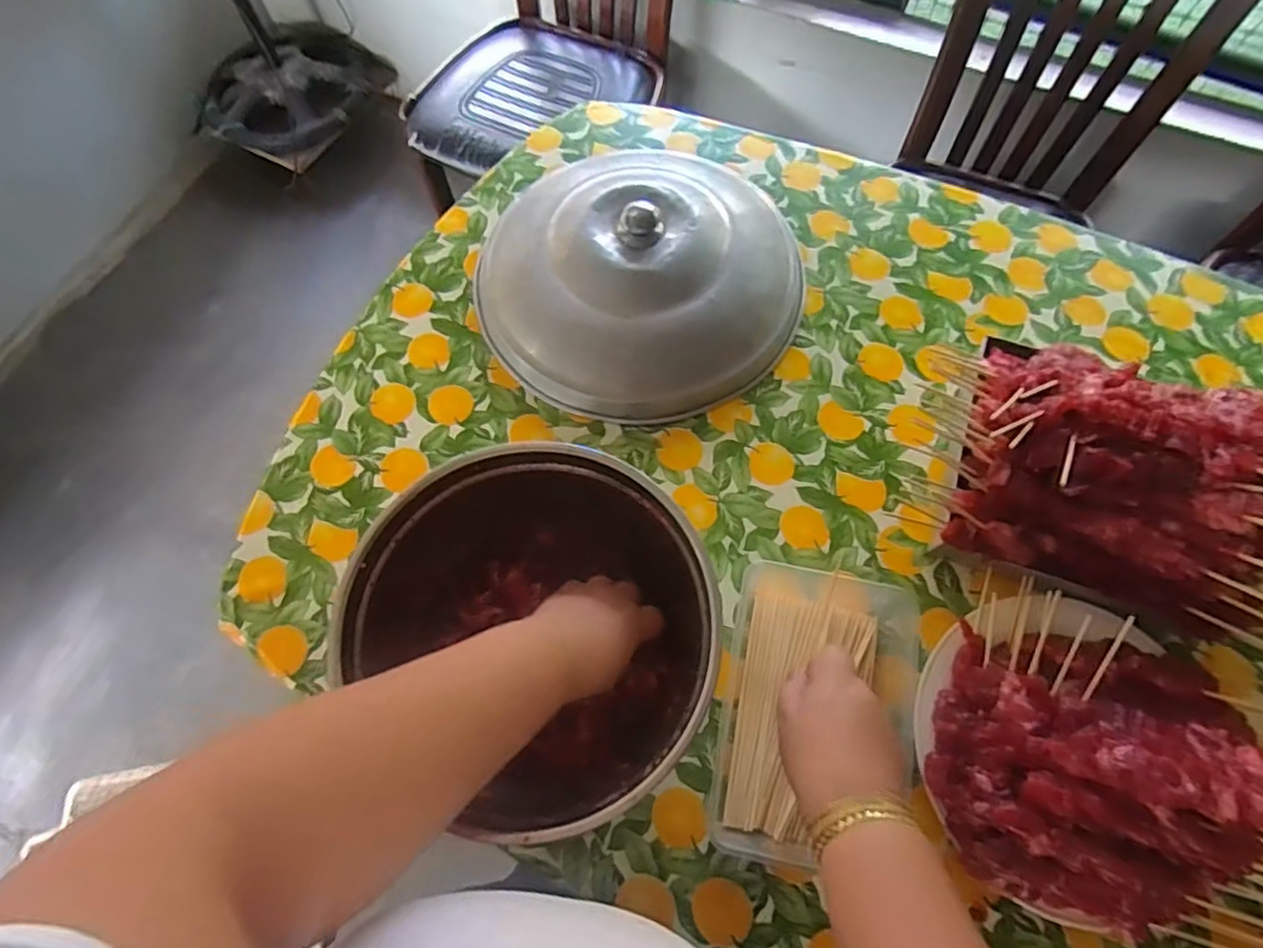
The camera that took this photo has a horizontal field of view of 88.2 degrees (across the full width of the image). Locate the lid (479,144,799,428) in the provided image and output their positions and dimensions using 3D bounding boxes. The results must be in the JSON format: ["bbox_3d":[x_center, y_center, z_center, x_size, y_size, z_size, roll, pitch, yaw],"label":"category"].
[{"bbox_3d":[0.006,-0.225,0.705,0.342,0.087,0.330,0,68,0],"label":"lid"}]

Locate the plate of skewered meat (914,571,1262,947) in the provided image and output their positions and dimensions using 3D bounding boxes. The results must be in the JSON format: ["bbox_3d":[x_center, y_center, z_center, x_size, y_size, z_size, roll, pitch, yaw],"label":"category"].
[{"bbox_3d":[0.412,0.237,0.502,0.345,0.121,0.240,21,70,8],"label":"plate of skewered meat"}]

